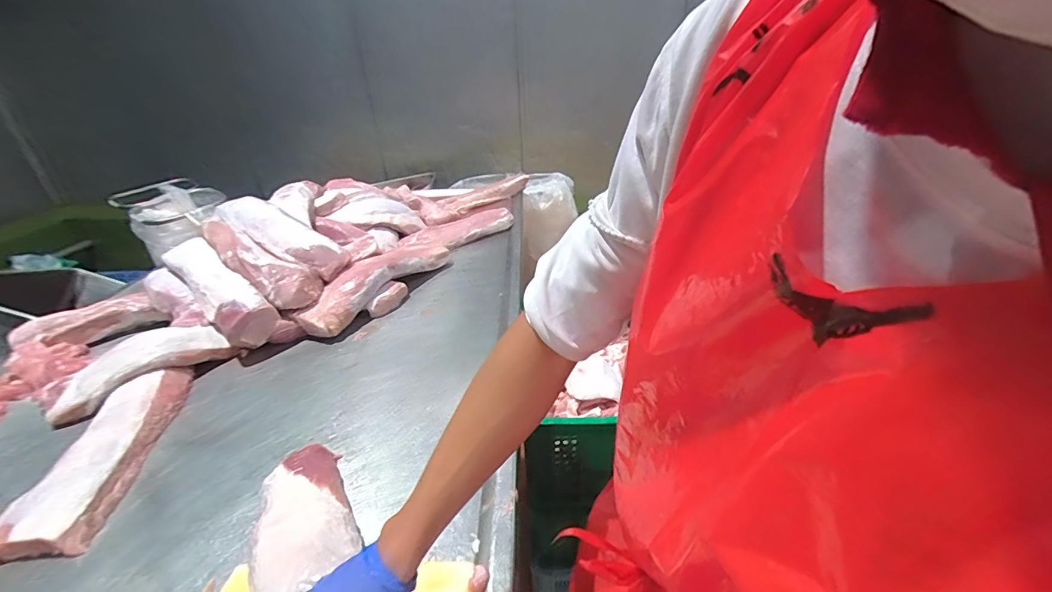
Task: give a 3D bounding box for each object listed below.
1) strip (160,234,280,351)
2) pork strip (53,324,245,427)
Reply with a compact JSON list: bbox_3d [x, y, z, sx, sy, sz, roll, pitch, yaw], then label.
[{"bbox_3d":[-0.762,-0.025,1.073,0.447,0.104,0.104,32,42,26],"label":"strip"},{"bbox_3d":[-0.785,0.141,0.904,0.064,0.106,0.306,21,37,39],"label":"pork strip"}]

